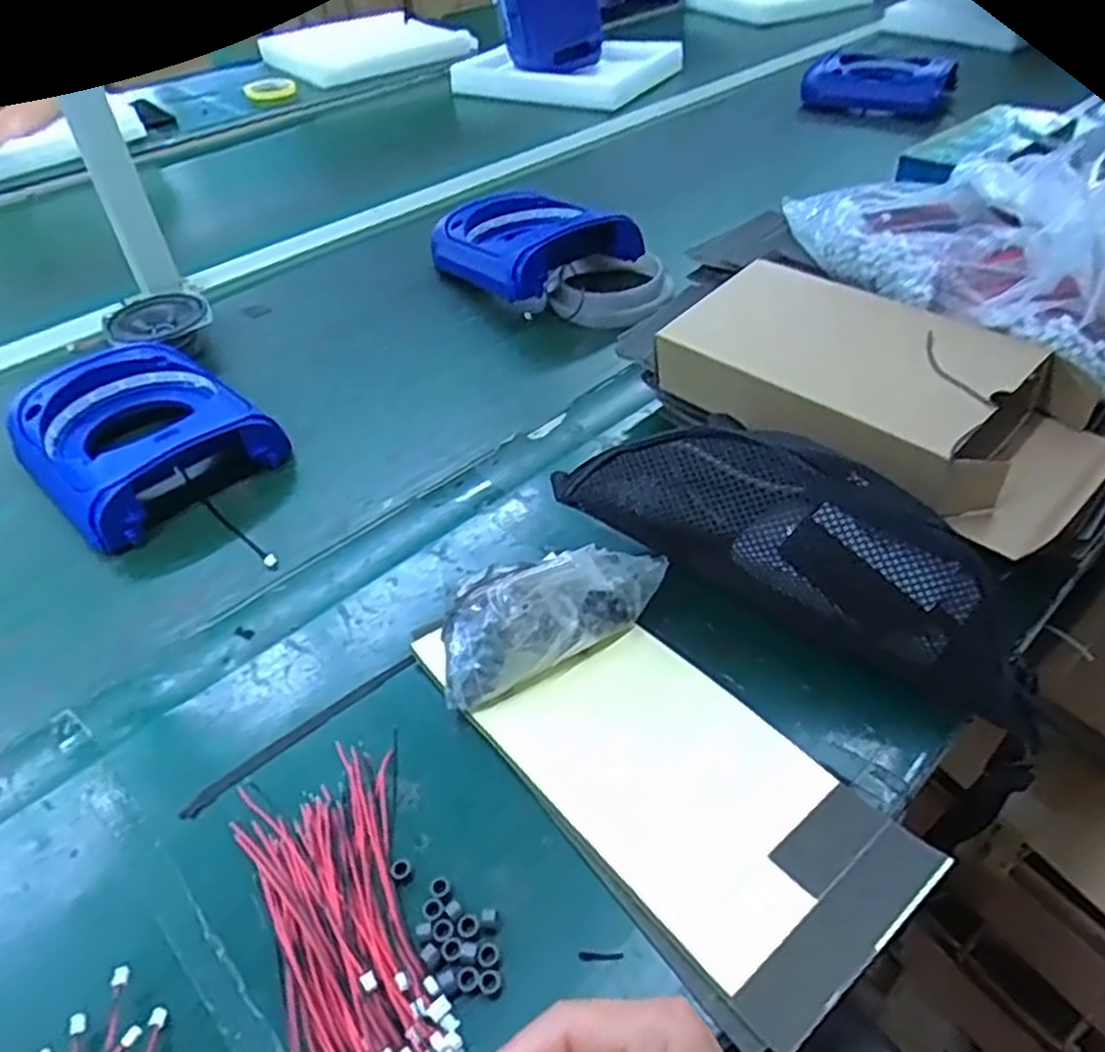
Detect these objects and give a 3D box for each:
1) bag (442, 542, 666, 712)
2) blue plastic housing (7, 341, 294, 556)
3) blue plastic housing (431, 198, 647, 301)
[{"bbox_3d":[-0.008,0.047,0.494,0.148,0.087,0.067,-24,47,-20],"label":"bag"},{"bbox_3d":[-0.367,-0.079,0.692,0.220,0.073,0.168,29,53,29],"label":"blue plastic housing"},{"bbox_3d":[-0.032,-0.327,0.884,0.156,0.067,0.220,-31,50,-26],"label":"blue plastic housing"}]

